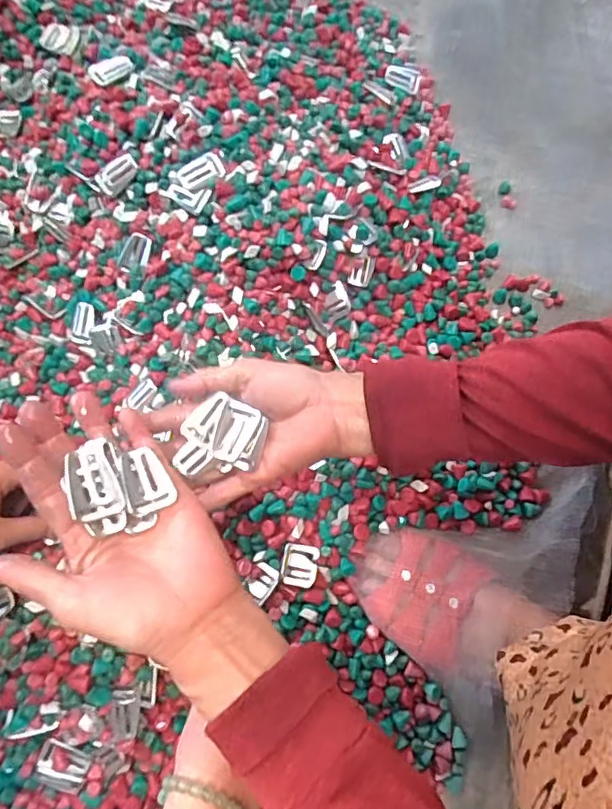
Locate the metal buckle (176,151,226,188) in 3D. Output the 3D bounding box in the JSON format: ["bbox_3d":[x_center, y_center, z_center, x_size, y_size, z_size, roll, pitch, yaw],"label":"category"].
[{"bbox_3d":[-0.096,-0.210,0.491,0.042,0.008,0.022,-28,79,-6],"label":"metal buckle"}]

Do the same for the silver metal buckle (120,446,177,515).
[{"bbox_3d":[-0.092,0.042,0.313,0.025,0.007,0.041,-15,64,-15],"label":"silver metal buckle"}]

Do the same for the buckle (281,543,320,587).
[{"bbox_3d":[-0.005,0.142,0.478,0.031,0.004,0.034,8,78,2],"label":"buckle"}]

